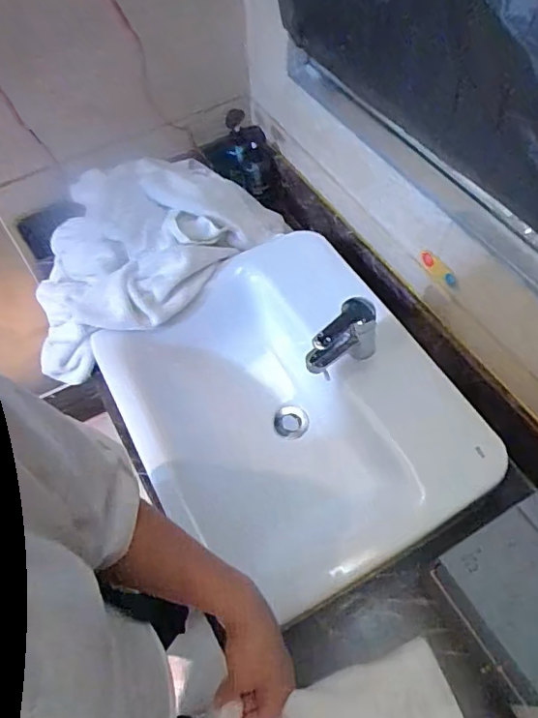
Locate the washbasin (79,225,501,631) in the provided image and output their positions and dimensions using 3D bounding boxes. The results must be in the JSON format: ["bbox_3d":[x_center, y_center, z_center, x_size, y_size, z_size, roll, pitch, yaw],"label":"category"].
[{"bbox_3d":[0.020,0.071,0.827,0.438,0.174,0.529,-28,61,-15],"label":"washbasin"}]

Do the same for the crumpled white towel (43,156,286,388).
[{"bbox_3d":[-0.237,-0.205,0.985,0.495,0.151,0.325,-38,64,-20],"label":"crumpled white towel"}]

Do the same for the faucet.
[{"bbox_3d":[0.104,-0.020,0.758,0.049,0.106,0.106,39,67,23],"label":"faucet"}]

